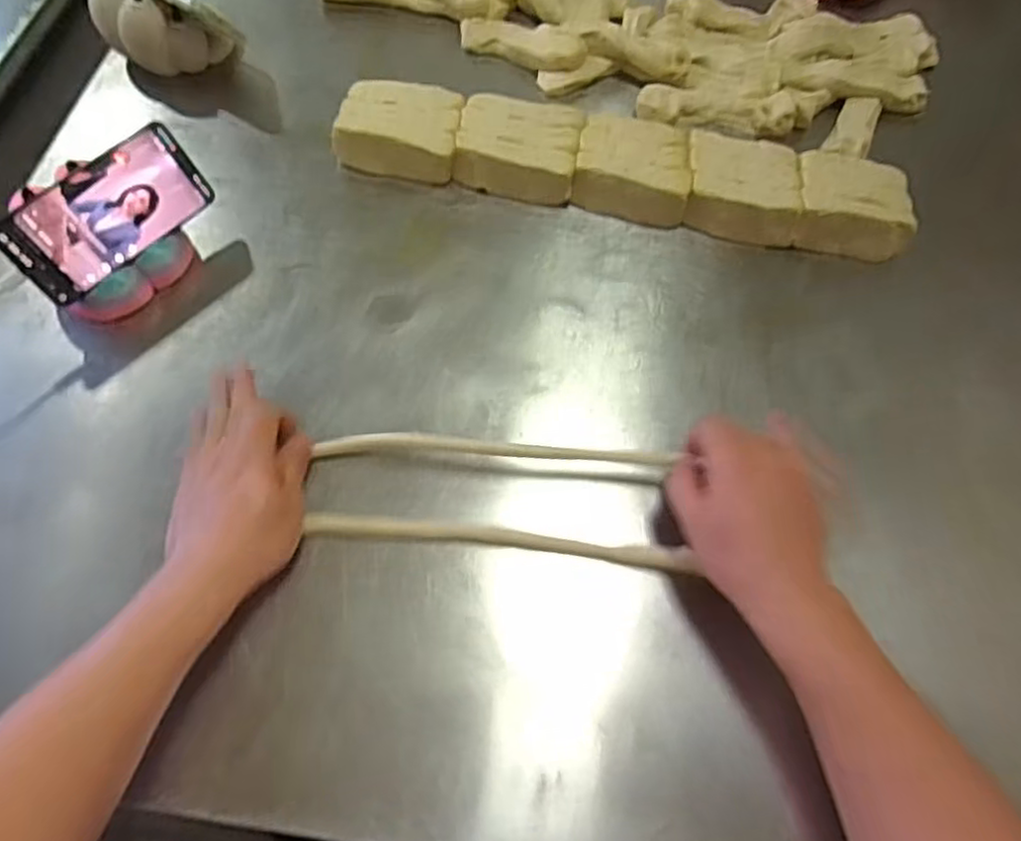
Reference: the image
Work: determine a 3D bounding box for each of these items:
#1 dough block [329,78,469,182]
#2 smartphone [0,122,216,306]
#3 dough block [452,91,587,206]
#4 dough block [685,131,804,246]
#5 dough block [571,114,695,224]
[{"bbox_3d":[-0.108,-0.285,0.674,0.120,0.046,0.095,7,62,2],"label":"dough block"},{"bbox_3d":[-0.330,-0.172,0.564,0.160,0.078,0.009,-46,41,-20],"label":"smartphone"},{"bbox_3d":[0.008,-0.265,0.667,0.116,0.046,0.092,11,62,4],"label":"dough block"},{"bbox_3d":[0.221,-0.223,0.654,0.106,0.047,0.096,11,62,4],"label":"dough block"},{"bbox_3d":[0.118,-0.243,0.658,0.107,0.044,0.095,9,62,3],"label":"dough block"}]

